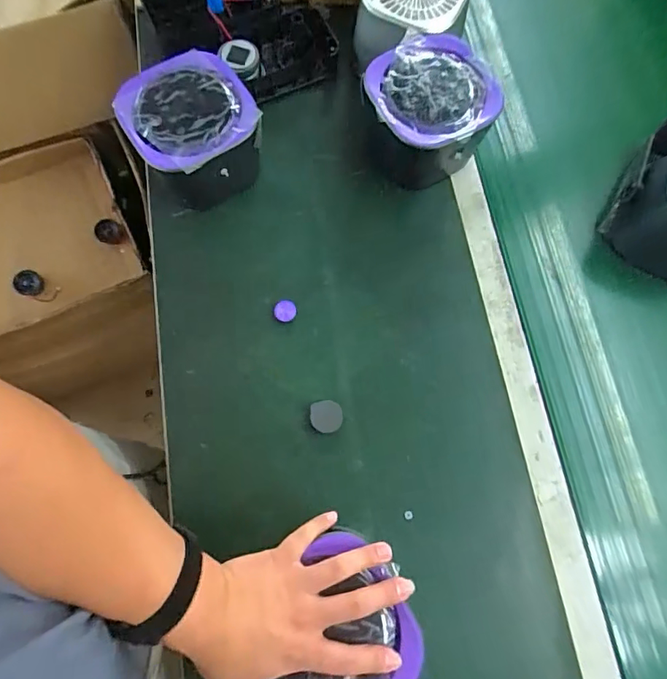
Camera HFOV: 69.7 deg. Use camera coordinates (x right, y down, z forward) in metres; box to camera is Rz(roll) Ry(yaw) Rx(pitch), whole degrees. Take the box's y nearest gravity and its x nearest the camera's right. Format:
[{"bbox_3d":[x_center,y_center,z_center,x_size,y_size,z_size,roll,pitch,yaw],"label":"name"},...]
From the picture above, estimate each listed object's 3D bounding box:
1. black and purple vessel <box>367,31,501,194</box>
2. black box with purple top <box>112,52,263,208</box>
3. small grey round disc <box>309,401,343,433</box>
[{"bbox_3d":[0.111,-0.282,0.601,0.140,0.107,0.138,0,74,0],"label":"black and purple vessel"},{"bbox_3d":[-0.167,-0.239,0.575,0.146,0.098,0.137,-30,77,-8],"label":"black box with purple top"},{"bbox_3d":[-0.008,0.087,0.541,0.035,0.008,0.033,-8,74,-3],"label":"small grey round disc"}]

